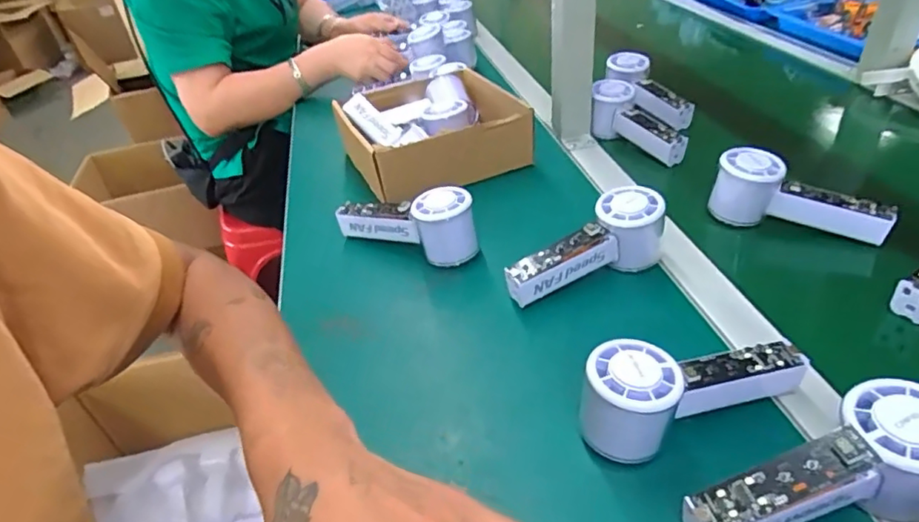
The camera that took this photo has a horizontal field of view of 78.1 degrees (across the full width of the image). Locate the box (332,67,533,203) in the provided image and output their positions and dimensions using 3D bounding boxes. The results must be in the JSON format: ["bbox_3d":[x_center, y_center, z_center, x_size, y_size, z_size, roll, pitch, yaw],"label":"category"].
[{"bbox_3d":[-0.032,-0.159,0.697,0.202,0.076,0.204,-19,40,-14],"label":"box"}]

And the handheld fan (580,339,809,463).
[{"bbox_3d":[0.148,0.079,0.371,0.153,0.066,0.057,-20,40,-15],"label":"handheld fan"}]

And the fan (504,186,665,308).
[{"bbox_3d":[0.111,-0.010,0.500,0.154,0.073,0.051,-16,39,-11],"label":"fan"}]

